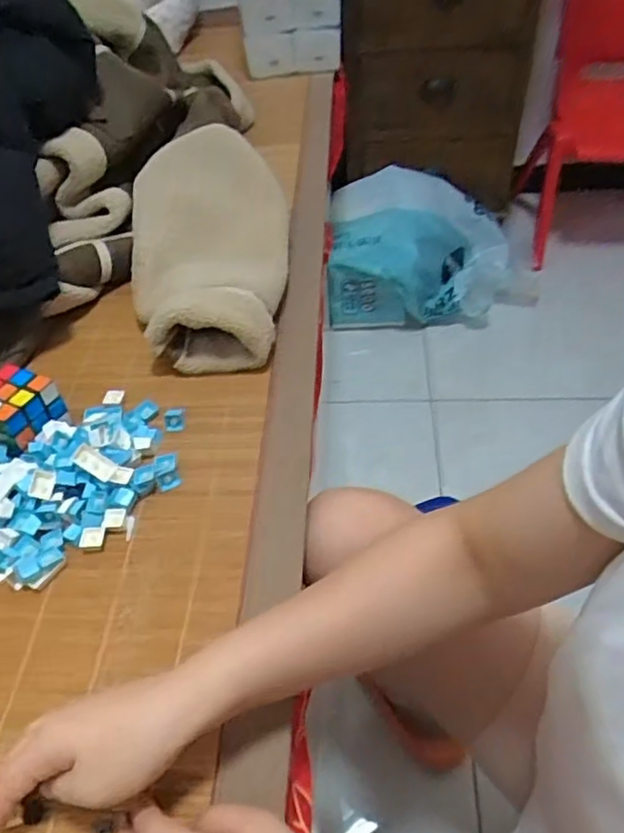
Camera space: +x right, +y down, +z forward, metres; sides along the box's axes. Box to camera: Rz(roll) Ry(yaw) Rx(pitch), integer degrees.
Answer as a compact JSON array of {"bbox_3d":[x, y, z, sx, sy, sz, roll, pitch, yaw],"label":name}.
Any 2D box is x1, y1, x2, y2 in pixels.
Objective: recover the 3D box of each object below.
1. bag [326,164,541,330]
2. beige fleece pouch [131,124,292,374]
[{"bbox_3d":[0.257,-0.375,1.401,0.464,0.198,0.326,-6,47,-1],"label":"bag"},{"bbox_3d":[-0.121,-0.217,0.757,0.175,0.095,0.402,-3,47,2],"label":"beige fleece pouch"}]

